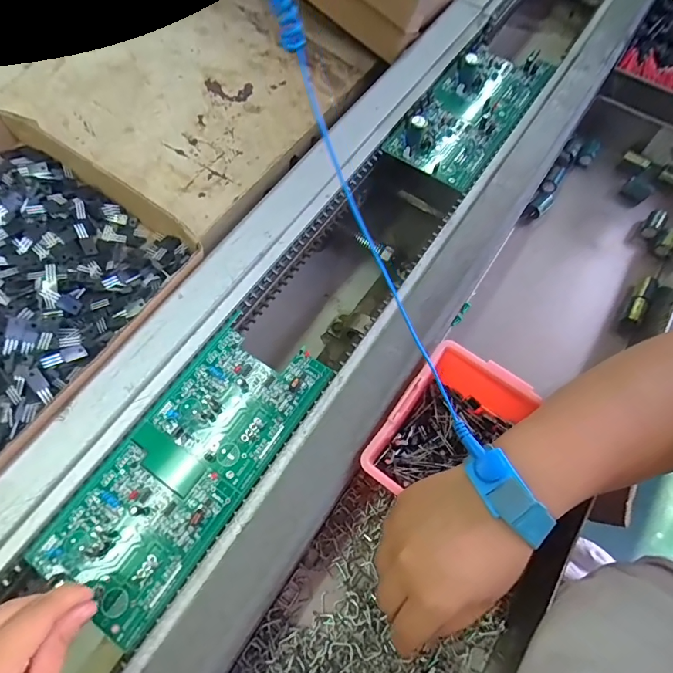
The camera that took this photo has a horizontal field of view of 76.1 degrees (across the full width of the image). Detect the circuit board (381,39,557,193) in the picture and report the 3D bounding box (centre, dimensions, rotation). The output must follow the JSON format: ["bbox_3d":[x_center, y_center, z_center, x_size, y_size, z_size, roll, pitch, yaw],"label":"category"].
[{"bbox_3d":[0.142,-0.242,0.439,0.094,0.032,0.203,32,70,15],"label":"circuit board"}]

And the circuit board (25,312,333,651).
[{"bbox_3d":[-0.102,0.085,0.306,0.095,0.006,0.212,34,70,16],"label":"circuit board"}]

